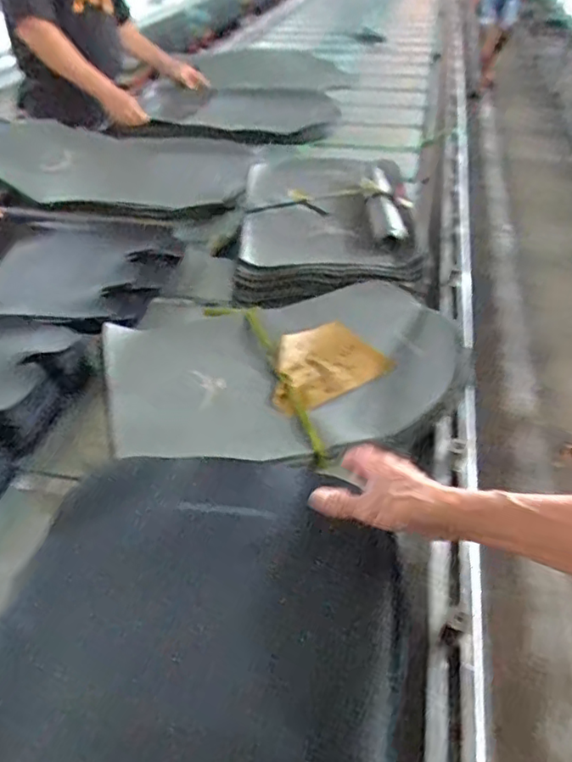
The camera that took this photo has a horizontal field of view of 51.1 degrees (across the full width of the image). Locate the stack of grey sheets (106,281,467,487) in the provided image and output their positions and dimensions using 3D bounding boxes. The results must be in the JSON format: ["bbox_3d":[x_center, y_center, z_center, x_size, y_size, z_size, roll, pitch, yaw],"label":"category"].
[{"bbox_3d":[-0.013,-0.030,0.864,0.507,0.064,0.397,8,40,11],"label":"stack of grey sheets"}]

